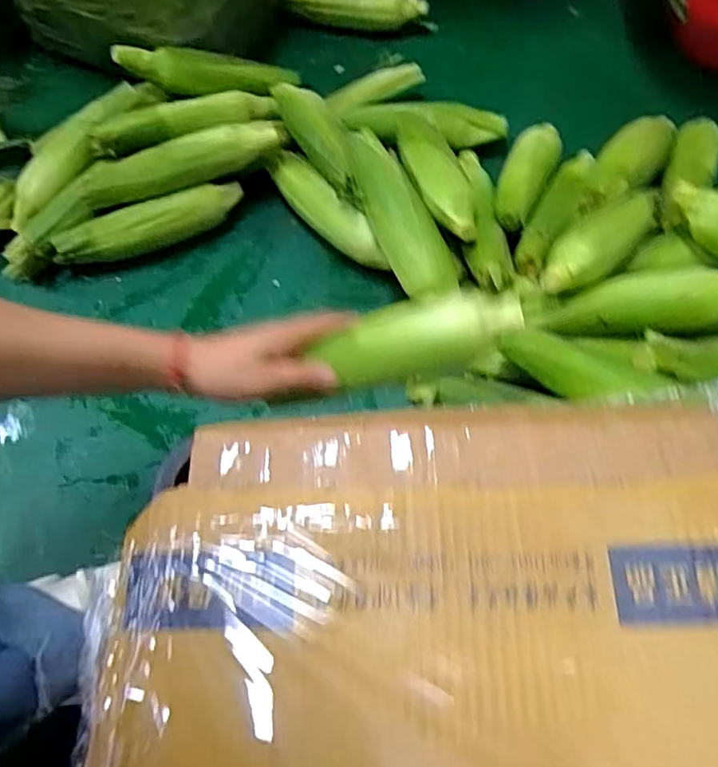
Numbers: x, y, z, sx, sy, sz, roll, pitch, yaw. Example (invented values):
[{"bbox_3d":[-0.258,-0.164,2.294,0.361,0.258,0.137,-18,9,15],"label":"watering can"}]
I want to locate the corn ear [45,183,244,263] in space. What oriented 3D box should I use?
[{"bbox_3d":[-0.243,-0.183,0.716,0.220,0.043,0.043,-16,67,-3],"label":"corn ear"}]

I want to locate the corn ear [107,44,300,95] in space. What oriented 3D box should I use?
[{"bbox_3d":[-0.186,-0.393,0.767,0.220,0.039,0.057,0,64,-14],"label":"corn ear"}]

